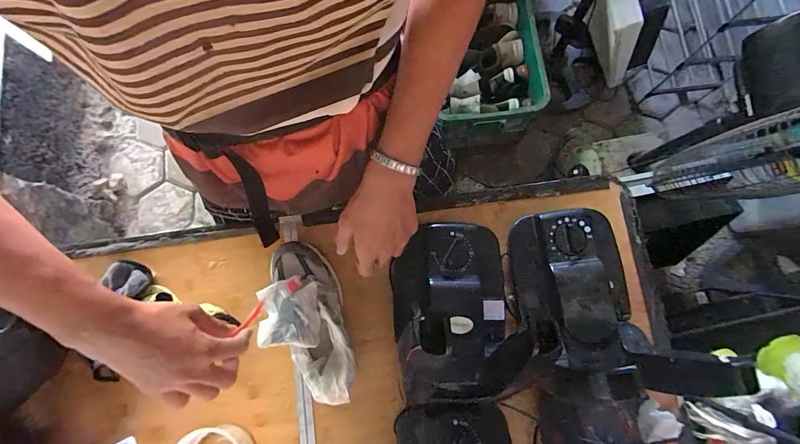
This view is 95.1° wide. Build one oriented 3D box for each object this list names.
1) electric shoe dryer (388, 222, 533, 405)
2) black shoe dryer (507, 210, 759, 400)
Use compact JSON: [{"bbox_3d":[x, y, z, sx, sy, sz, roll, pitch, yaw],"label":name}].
[{"bbox_3d":[0.078,0.134,0.568,0.184,0.080,0.259,-8,79,-2],"label":"electric shoe dryer"},{"bbox_3d":[0.270,0.105,0.491,0.169,0.221,0.269,-2,78,0],"label":"black shoe dryer"}]

